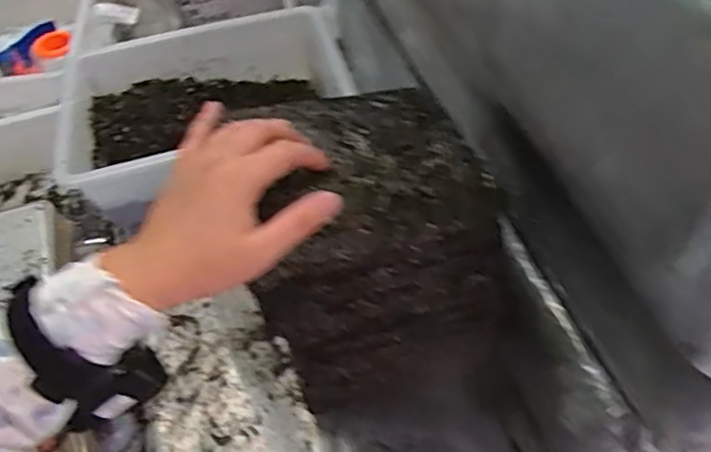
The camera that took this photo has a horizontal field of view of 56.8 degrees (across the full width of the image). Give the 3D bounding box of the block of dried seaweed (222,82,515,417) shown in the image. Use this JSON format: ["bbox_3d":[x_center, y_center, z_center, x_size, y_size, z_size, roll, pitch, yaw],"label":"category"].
[{"bbox_3d":[0.014,0.028,0.588,0.186,0.260,0.155,-14,52,-7],"label":"block of dried seaweed"}]

